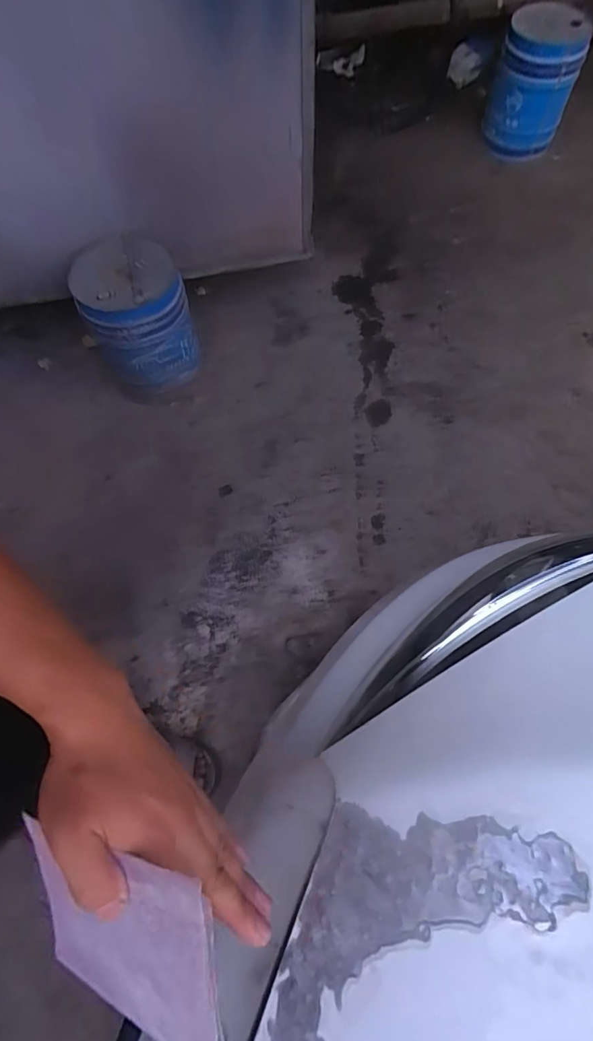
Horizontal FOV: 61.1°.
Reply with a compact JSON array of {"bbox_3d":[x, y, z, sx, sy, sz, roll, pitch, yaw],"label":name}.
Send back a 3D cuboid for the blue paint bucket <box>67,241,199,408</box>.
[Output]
[{"bbox_3d":[-0.406,-0.508,1.339,0.246,0.373,0.232,-1,67,2],"label":"blue paint bucket"}]

